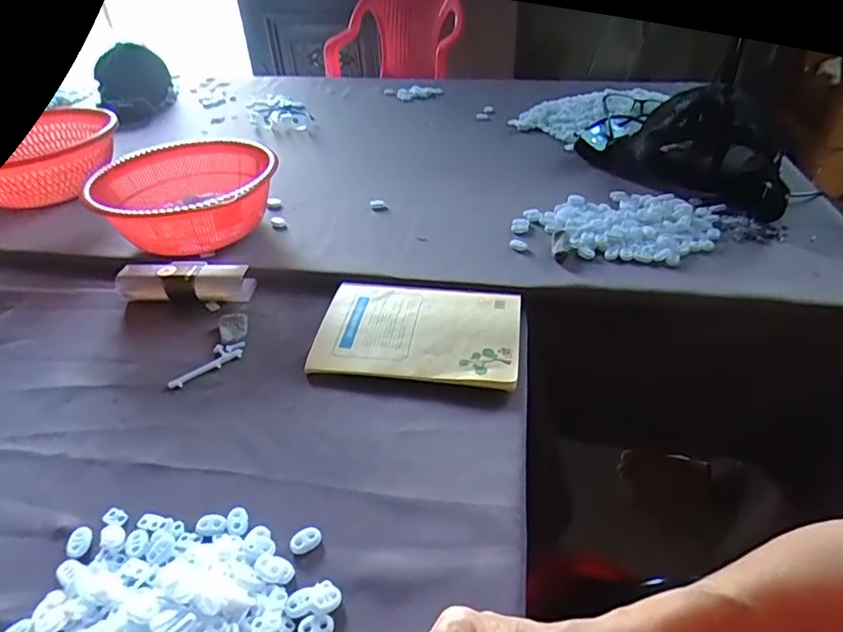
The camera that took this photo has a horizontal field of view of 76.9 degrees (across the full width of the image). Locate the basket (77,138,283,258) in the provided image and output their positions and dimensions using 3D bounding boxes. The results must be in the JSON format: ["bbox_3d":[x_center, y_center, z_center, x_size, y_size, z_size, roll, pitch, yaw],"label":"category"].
[{"bbox_3d":[-0.310,-0.148,0.718,0.218,0.100,0.199,-1,38,7],"label":"basket"}]

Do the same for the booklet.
[{"bbox_3d":[-0.004,0.010,0.554,0.207,0.010,0.139,3,43,12],"label":"booklet"}]

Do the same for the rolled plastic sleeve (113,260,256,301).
[{"bbox_3d":[-0.284,-0.041,0.635,0.162,0.034,0.050,2,39,10],"label":"rolled plastic sleeve"}]

